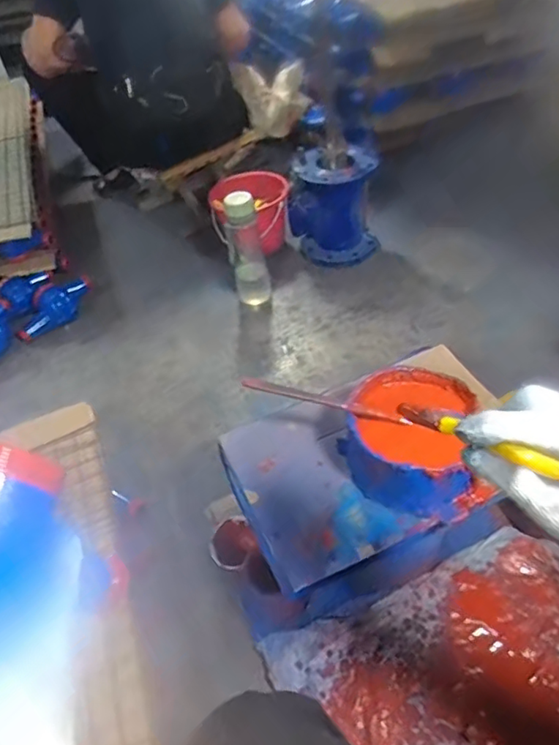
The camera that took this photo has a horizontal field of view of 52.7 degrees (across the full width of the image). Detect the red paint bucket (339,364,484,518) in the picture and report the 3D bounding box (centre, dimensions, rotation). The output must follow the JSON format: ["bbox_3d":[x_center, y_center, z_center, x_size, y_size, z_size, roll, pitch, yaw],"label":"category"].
[{"bbox_3d":[0.158,0.093,0.720,0.165,0.117,0.163,-4,45,4],"label":"red paint bucket"}]

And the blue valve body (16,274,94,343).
[{"bbox_3d":[-0.577,-0.170,1.448,0.089,0.069,0.231,26,67,29],"label":"blue valve body"}]

